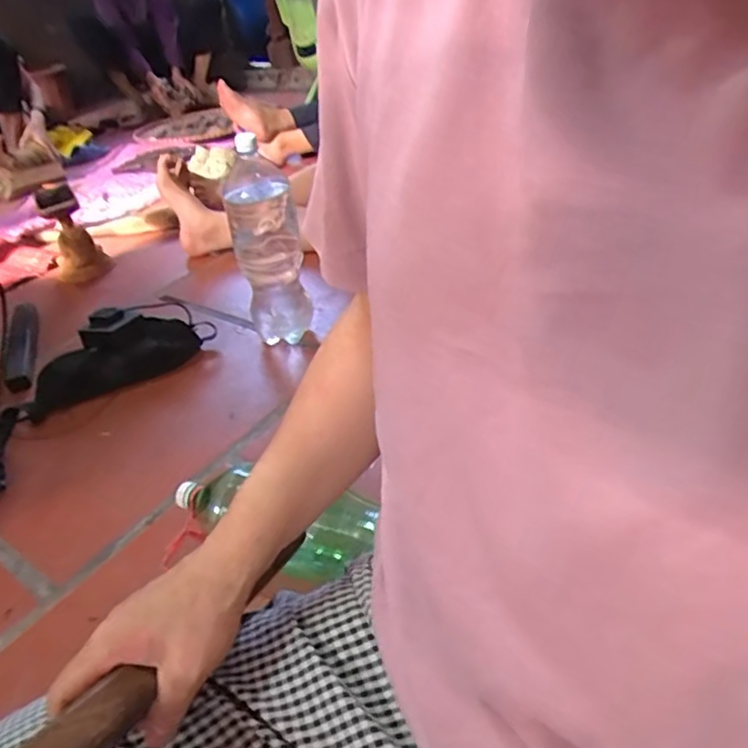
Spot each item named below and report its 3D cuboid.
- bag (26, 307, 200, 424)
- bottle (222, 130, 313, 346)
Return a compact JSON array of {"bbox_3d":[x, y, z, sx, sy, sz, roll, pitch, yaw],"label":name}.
[{"bbox_3d":[-0.422,-0.029,0.982,0.091,0.092,0.286,26,45,37],"label":"bag"},{"bbox_3d":[-0.170,-0.197,0.998,0.103,0.318,0.084,-17,36,-15],"label":"bottle"}]

